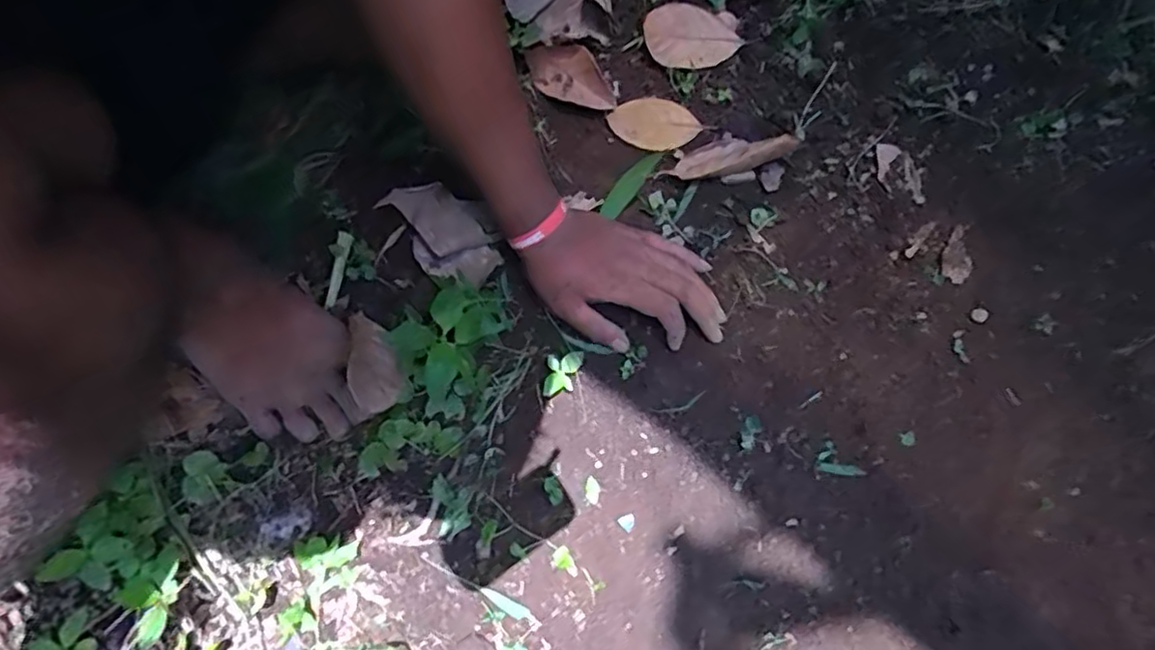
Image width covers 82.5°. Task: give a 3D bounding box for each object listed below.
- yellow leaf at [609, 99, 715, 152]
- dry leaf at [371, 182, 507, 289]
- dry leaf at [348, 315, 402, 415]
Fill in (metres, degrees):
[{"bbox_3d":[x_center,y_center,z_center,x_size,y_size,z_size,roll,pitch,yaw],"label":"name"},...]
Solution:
[{"bbox_3d":[0.074,-0.190,0.620,0.087,0.006,0.048,18,78,4],"label":"yellow leaf"},{"bbox_3d":[-0.115,-0.083,0.576,0.069,0.030,0.102,-41,80,-8],"label":"dry leaf"},{"bbox_3d":[-0.164,0.028,0.528,0.033,0.038,0.087,-15,78,-3],"label":"dry leaf"}]

